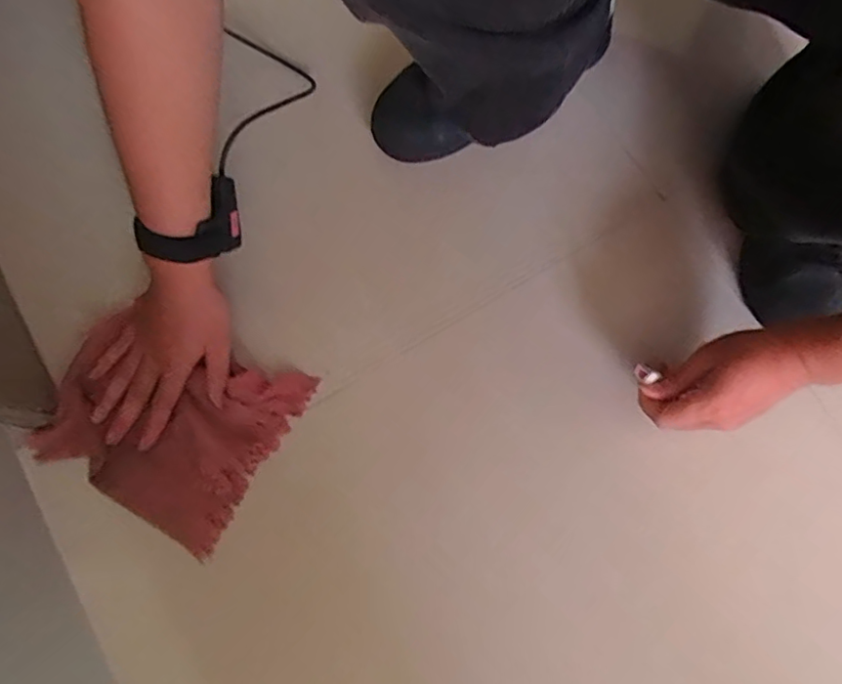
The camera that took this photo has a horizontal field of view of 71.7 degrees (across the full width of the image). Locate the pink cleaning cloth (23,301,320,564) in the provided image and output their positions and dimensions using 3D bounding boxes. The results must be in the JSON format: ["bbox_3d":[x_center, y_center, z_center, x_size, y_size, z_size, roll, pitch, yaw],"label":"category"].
[{"bbox_3d":[-0.240,0.068,0.551,0.209,0.020,0.182,30,82,1],"label":"pink cleaning cloth"}]

